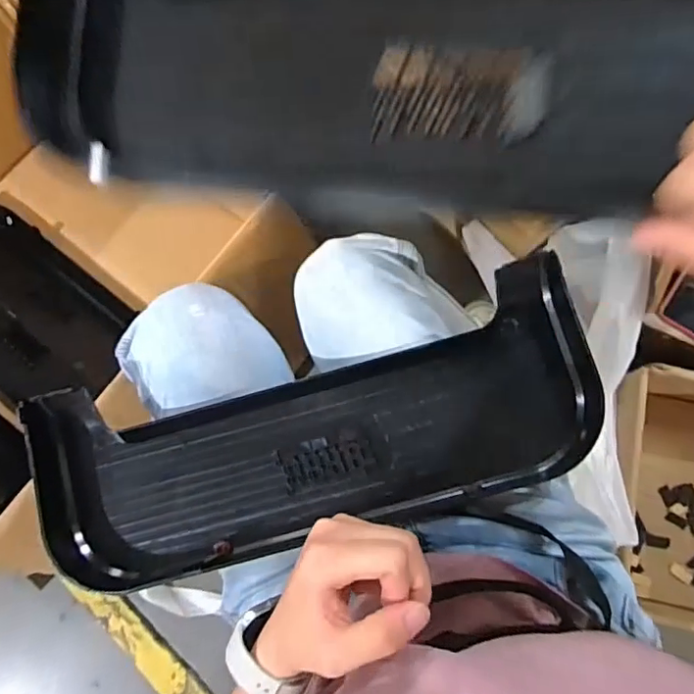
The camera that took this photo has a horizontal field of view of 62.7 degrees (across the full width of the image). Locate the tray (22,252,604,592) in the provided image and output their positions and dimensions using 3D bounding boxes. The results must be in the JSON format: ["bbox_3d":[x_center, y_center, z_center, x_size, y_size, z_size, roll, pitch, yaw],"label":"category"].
[{"bbox_3d":[-0.029,0.071,0.503,0.489,0.054,0.183,-16,78,2],"label":"tray"}]

